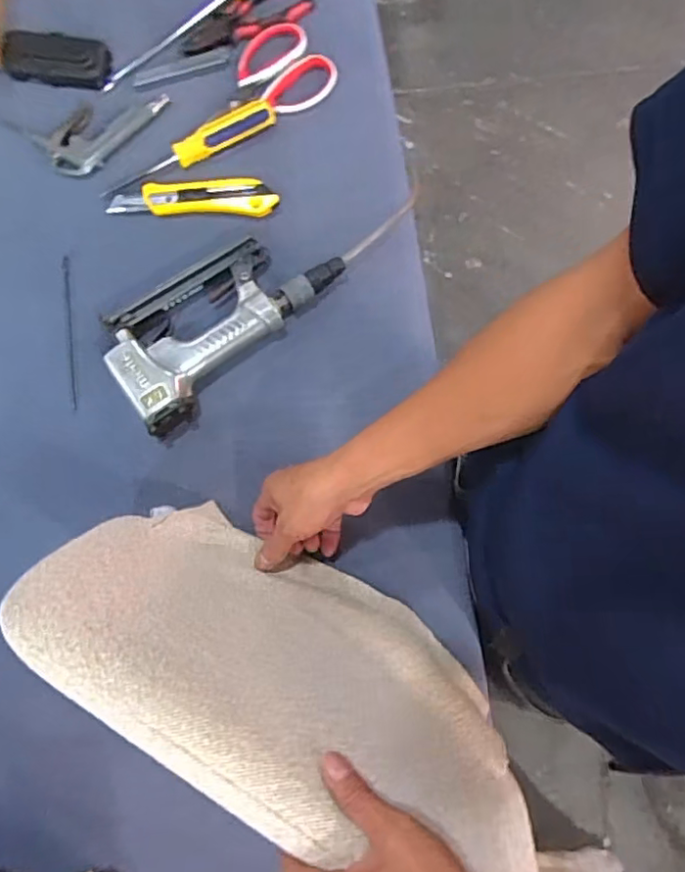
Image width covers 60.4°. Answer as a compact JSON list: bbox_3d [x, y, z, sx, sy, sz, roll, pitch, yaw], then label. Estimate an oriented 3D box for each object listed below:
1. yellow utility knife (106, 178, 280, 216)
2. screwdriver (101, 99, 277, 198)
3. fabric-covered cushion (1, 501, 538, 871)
[{"bbox_3d":[-0.157,-0.252,0.624,0.173,0.012,0.037,-1,80,-2],"label":"yellow utility knife"},{"bbox_3d":[-0.161,-0.303,0.621,0.194,0.026,0.030,-27,81,-6],"label":"screwdriver"},{"bbox_3d":[-0.024,0.192,0.468,0.430,0.266,0.080,31,109,3],"label":"fabric-covered cushion"}]

